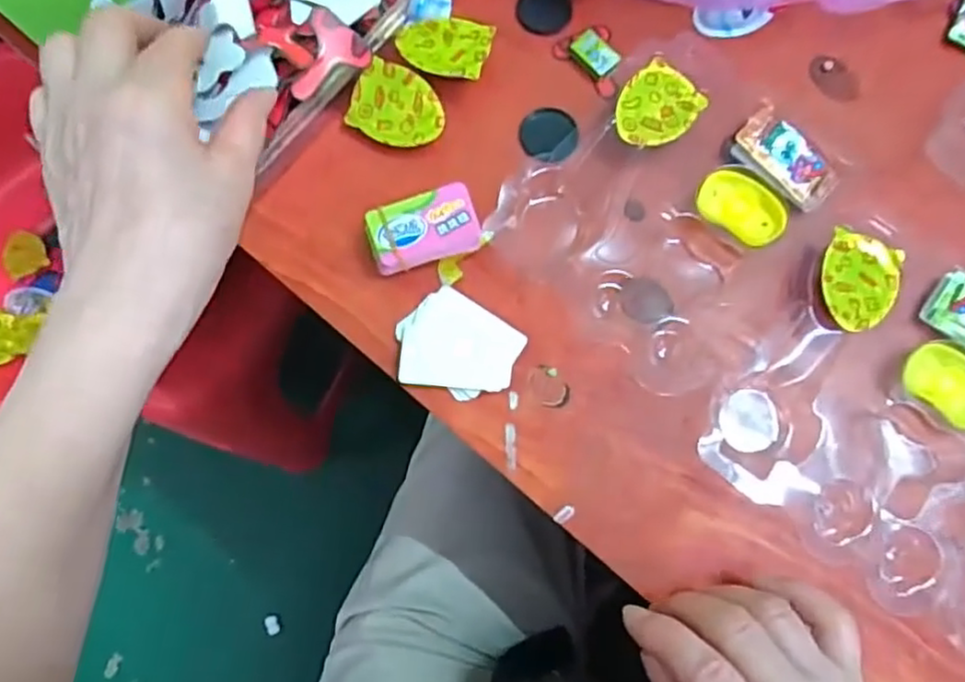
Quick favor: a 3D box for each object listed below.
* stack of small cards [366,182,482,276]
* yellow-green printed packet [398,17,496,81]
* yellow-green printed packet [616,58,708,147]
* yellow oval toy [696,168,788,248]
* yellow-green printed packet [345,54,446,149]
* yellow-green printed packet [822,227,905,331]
[{"bbox_3d":[-0.030,-0.057,0.360,0.056,0.018,0.036,-18,79,-3],"label":"stack of small cards"},{"bbox_3d":[-0.021,-0.162,0.380,0.051,0.004,0.038,11,69,8],"label":"yellow-green printed packet"},{"bbox_3d":[0.093,-0.125,0.372,0.038,0.012,0.049,40,82,8],"label":"yellow-green printed packet"},{"bbox_3d":[0.138,-0.072,0.365,0.047,0.012,0.029,37,82,7],"label":"yellow oval toy"},{"bbox_3d":[-0.045,-0.125,0.370,0.051,0.004,0.039,25,104,5],"label":"yellow-green printed packet"},{"bbox_3d":[0.190,-0.030,0.346,0.037,0.004,0.053,20,70,3],"label":"yellow-green printed packet"}]

